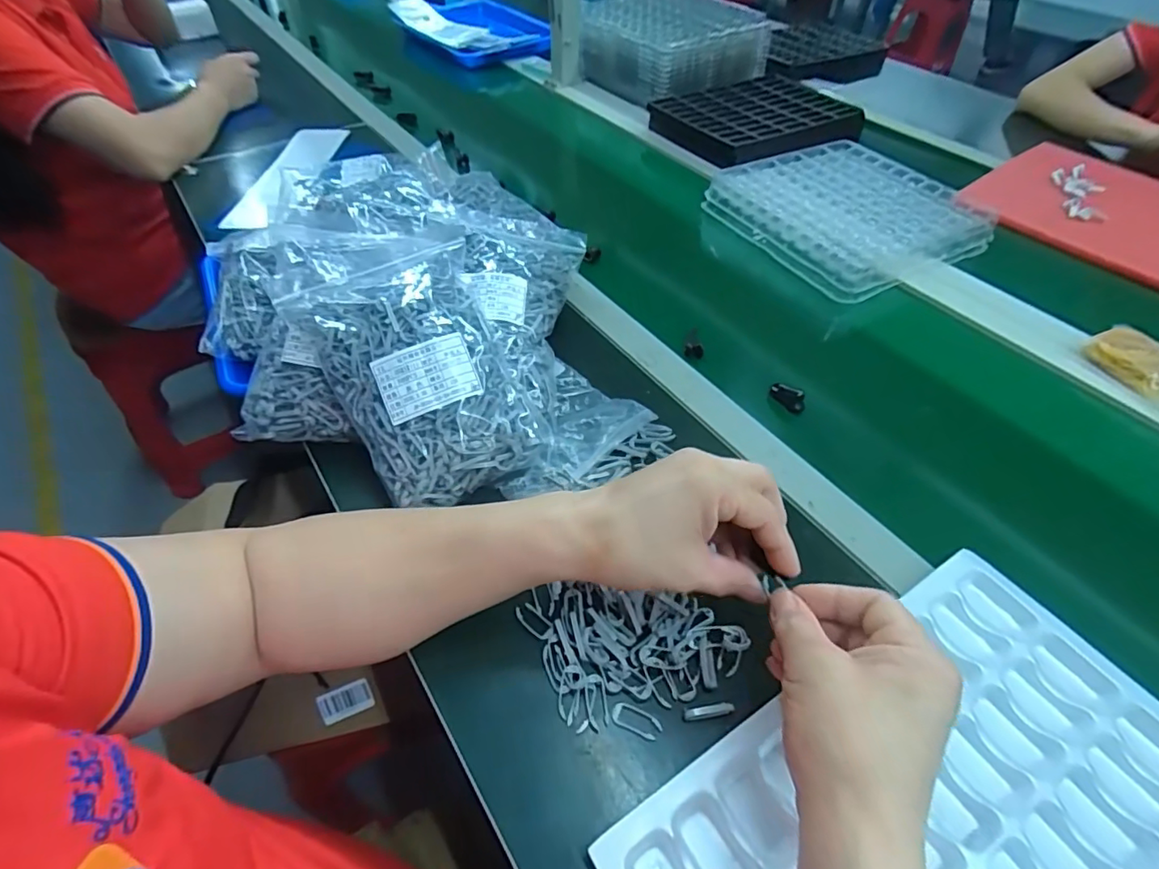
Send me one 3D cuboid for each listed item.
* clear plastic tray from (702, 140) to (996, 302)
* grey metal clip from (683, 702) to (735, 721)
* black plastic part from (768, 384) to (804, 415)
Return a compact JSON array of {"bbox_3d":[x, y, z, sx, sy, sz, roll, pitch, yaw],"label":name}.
[{"bbox_3d":[0.341,-0.287,0.718,0.249,0.045,0.266,-22,54,-19],"label":"clear plastic tray"},{"bbox_3d":[0.080,0.170,0.342,0.031,0.006,0.007,-3,50,-4],"label":"grey metal clip"},{"bbox_3d":[0.195,-0.036,0.525,0.011,0.022,0.037,-30,56,-24],"label":"black plastic part"}]

